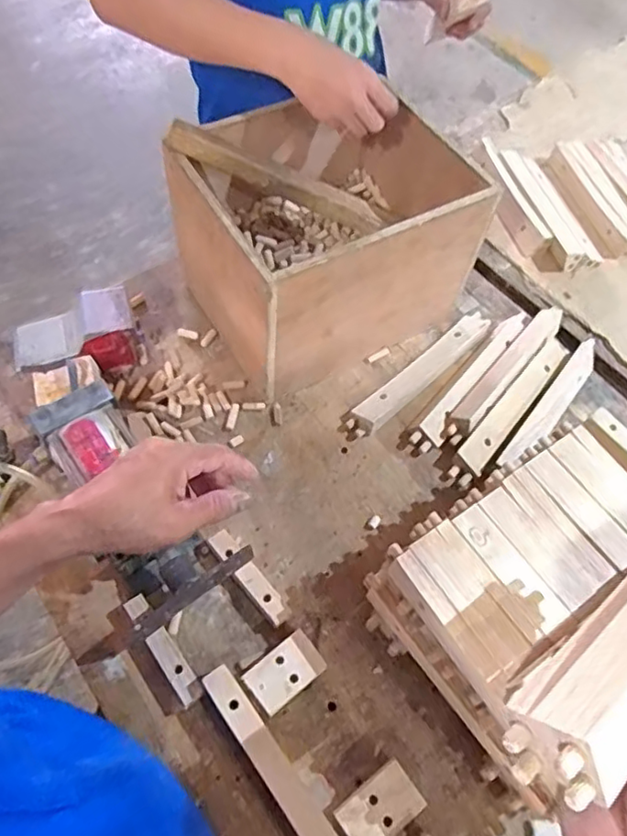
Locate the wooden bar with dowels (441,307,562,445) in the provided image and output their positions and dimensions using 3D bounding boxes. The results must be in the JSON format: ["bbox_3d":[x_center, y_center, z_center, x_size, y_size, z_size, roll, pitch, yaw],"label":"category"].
[{"bbox_3d":[0.266,-0.064,0.846,0.039,0.032,0.279,39,65,18],"label":"wooden bar with dowels"}]

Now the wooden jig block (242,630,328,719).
[{"bbox_3d":[-0.029,0.271,0.643,0.079,0.030,0.050,-34,67,-20],"label":"wooden jig block"}]

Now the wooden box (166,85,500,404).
[{"bbox_3d":[0.009,-0.242,0.811,0.326,0.246,0.266,-28,65,-17],"label":"wooden box"}]

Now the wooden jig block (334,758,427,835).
[{"bbox_3d":[0.064,0.378,0.586,0.076,0.029,0.049,-32,66,-19],"label":"wooden jig block"}]

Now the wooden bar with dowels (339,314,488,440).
[{"bbox_3d":[0.153,-0.068,0.843,0.273,0.028,0.043,-38,68,-21],"label":"wooden bar with dowels"}]

